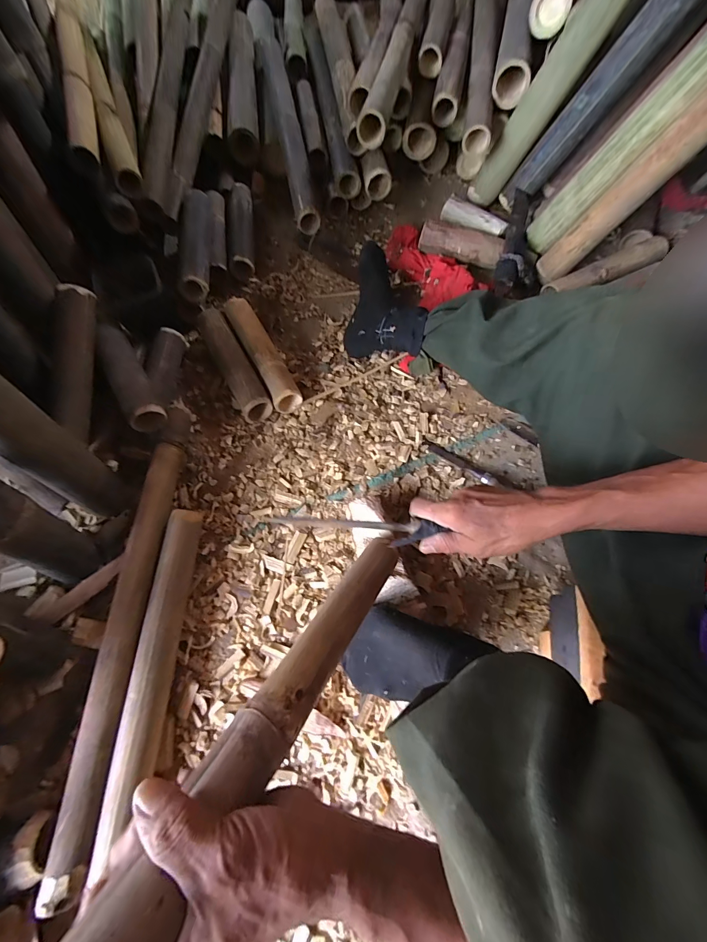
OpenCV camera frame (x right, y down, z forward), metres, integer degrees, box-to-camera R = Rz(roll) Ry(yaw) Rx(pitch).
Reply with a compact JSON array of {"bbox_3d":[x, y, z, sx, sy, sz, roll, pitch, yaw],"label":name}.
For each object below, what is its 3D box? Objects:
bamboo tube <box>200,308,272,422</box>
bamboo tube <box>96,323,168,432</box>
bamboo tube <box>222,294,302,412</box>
[{"bbox_3d":[-0.237,-0.213,0.684,0.060,0.065,0.253,-28,72,-10],"label":"bamboo tube"},{"bbox_3d":[-0.399,-0.166,0.612,0.060,0.052,0.226,-32,73,-11],"label":"bamboo tube"},{"bbox_3d":[-0.183,-0.235,0.692,0.055,0.057,0.272,-28,72,-10],"label":"bamboo tube"}]

